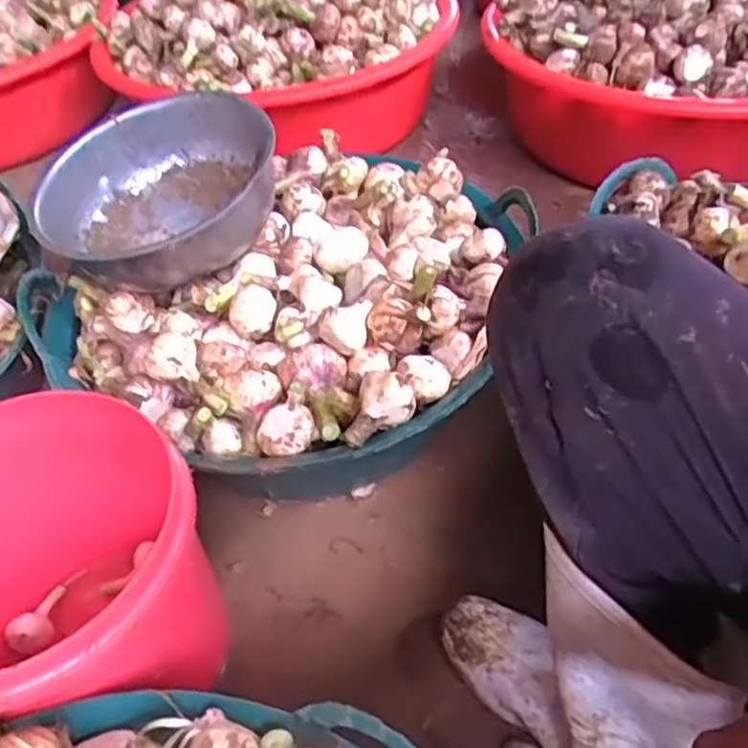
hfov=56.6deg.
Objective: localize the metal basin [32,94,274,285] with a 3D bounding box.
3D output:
[{"bbox_3d":[-0.228,-0.191,0.757,0.240,0.125,0.240,-3,46,3],"label":"metal basin"}]

